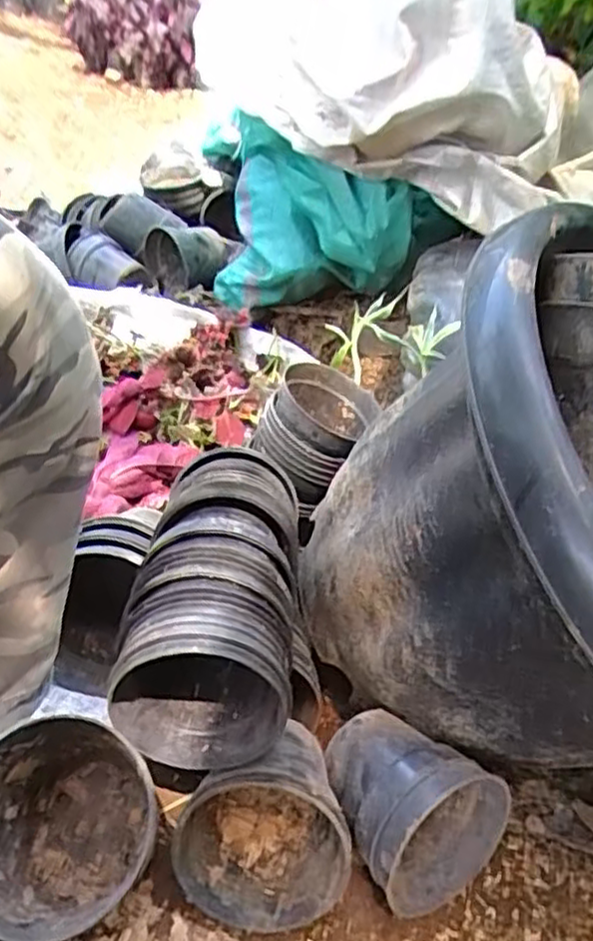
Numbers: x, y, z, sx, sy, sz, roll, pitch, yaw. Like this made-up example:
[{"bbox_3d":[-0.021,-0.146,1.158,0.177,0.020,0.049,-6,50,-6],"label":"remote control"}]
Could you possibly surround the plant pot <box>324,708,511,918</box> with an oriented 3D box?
[{"bbox_3d":[0.094,0.275,0.599,0.117,0.119,0.115,-36,29,-15],"label":"plant pot"}]

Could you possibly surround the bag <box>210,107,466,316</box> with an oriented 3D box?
[{"bbox_3d":[0.026,-0.328,1.032,0.361,0.252,0.091,22,42,17],"label":"bag"}]

